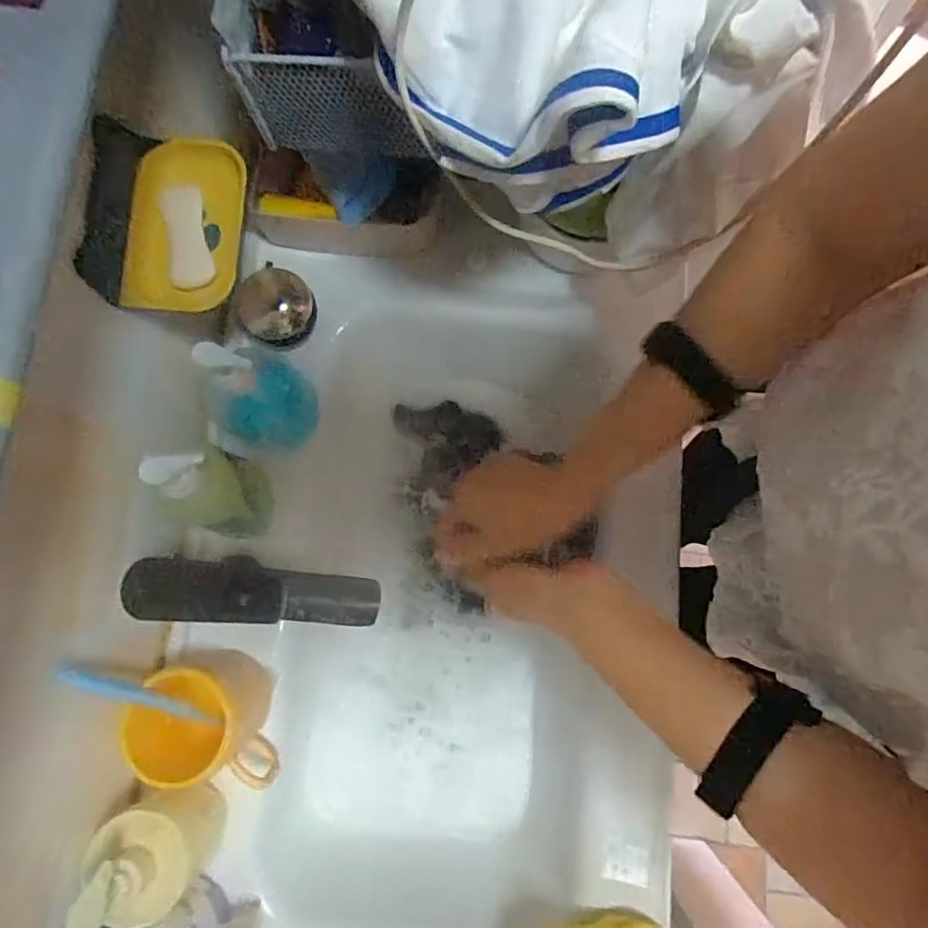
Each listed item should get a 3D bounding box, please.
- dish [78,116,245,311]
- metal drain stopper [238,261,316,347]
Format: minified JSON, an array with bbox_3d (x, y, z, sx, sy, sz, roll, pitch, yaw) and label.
[{"bbox_3d":[-0.225,-0.183,0.438,0.100,0.045,0.134,10,93,-16],"label":"dish"},{"bbox_3d":[-0.185,-0.155,0.565,0.069,0.046,0.068,0,80,1],"label":"metal drain stopper"}]

